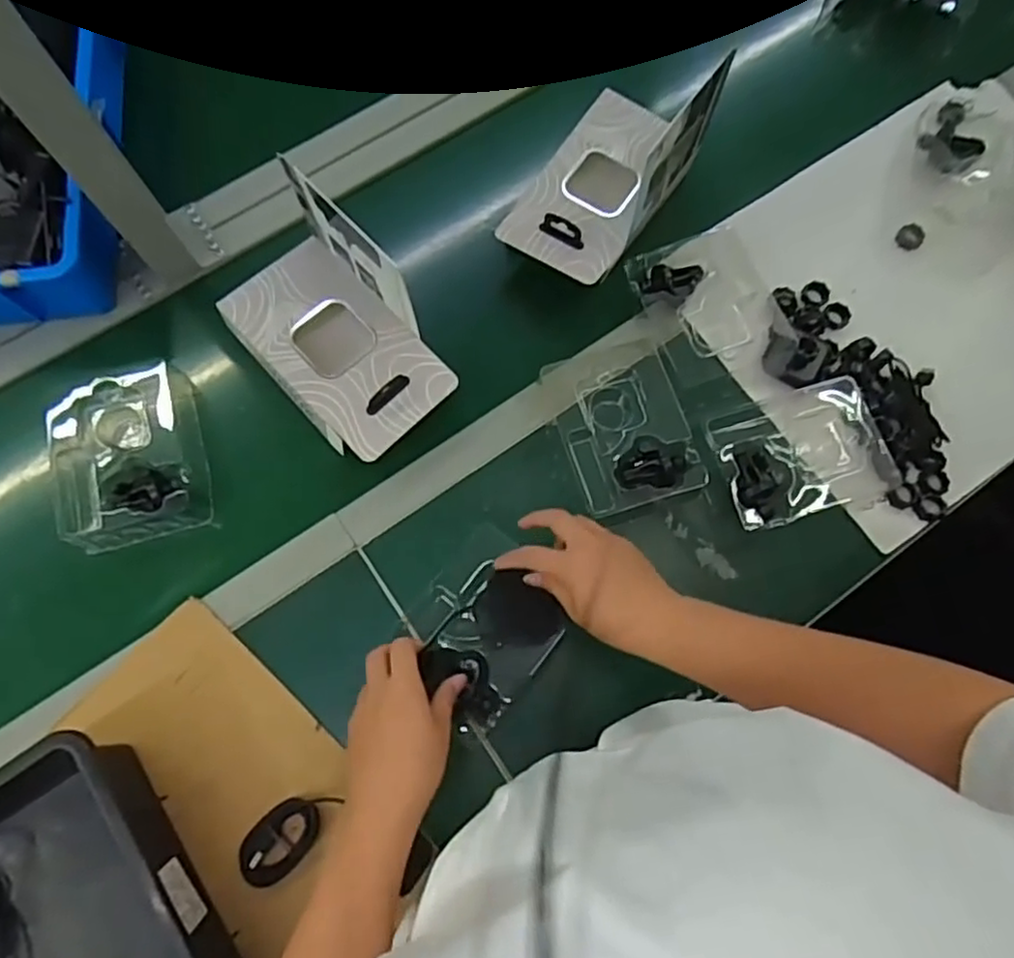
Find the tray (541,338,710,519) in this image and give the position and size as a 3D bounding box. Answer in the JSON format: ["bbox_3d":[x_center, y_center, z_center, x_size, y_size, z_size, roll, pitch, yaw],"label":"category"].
[{"bbox_3d":[0.109,-0.051,0.647,0.113,0.034,0.158,-16,75,-5],"label":"tray"}]

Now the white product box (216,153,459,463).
[{"bbox_3d":[-0.160,-0.144,0.647,0.156,0.087,0.241,-43,79,-12],"label":"white product box"}]

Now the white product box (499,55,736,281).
[{"bbox_3d":[0.094,-0.304,0.680,0.122,0.164,0.207,34,76,9],"label":"white product box"}]

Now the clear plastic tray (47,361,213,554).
[{"bbox_3d":[-0.358,-0.023,0.645,0.124,0.046,0.158,-13,75,-4],"label":"clear plastic tray"}]

